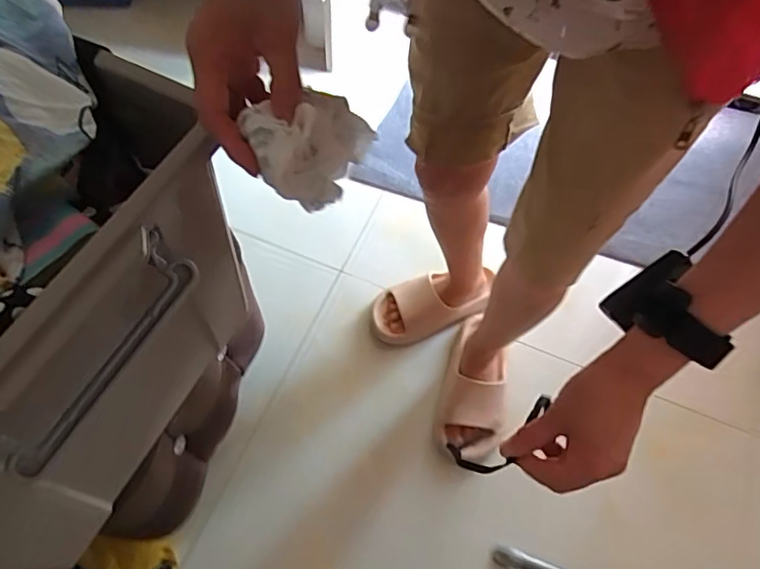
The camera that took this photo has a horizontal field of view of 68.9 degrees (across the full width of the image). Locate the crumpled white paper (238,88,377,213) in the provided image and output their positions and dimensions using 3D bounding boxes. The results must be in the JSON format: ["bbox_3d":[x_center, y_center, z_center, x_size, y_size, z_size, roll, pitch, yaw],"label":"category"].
[{"bbox_3d":[-0.041,-0.090,0.353,0.075,0.047,0.056,-31,65,-15],"label":"crumpled white paper"}]

